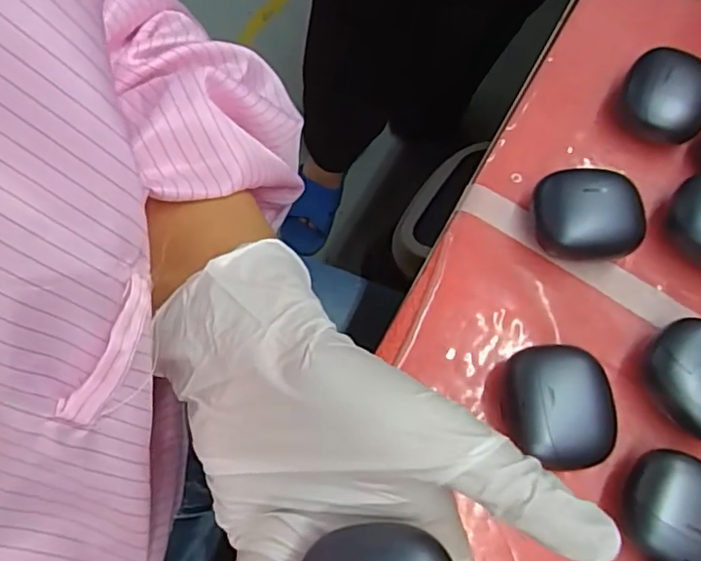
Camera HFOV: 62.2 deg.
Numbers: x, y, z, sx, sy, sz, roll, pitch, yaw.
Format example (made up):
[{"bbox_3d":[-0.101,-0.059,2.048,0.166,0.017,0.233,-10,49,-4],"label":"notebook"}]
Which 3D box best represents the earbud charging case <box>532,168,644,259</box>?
[{"bbox_3d":[0.126,-0.034,0.310,0.050,0.029,0.043,-2,70,-2],"label":"earbud charging case"}]

